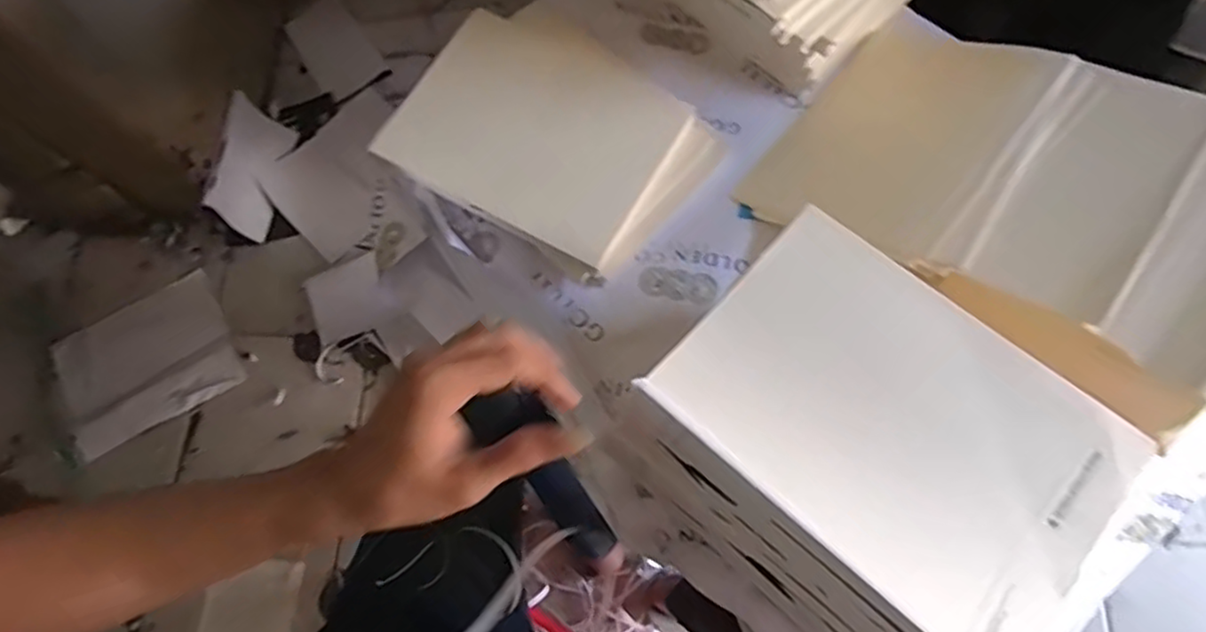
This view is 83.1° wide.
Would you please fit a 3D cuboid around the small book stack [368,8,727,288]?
[{"bbox_3d":[-0.047,-0.143,0.578,0.244,0.046,0.173,31,74,12],"label":"small book stack"}]

